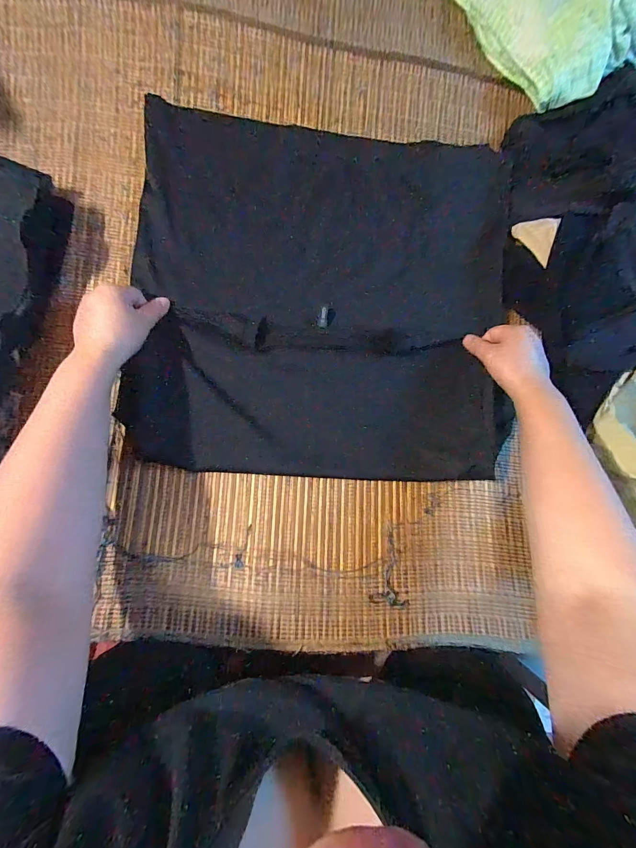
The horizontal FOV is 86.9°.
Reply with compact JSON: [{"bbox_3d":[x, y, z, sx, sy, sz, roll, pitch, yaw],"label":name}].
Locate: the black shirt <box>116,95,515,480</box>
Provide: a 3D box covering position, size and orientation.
[{"bbox_3d":[0.014,-0.162,0.425,0.456,0.023,0.445,4,85,-5],"label":"black shirt"}]

